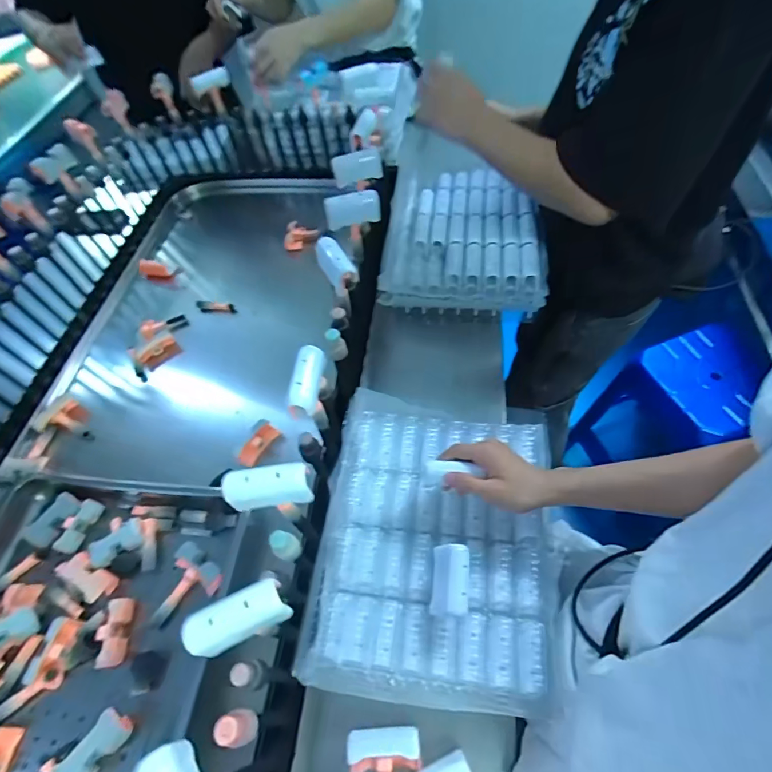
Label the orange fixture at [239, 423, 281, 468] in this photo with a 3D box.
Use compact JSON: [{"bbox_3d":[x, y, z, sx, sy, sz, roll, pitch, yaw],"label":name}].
[{"bbox_3d":[-0.205,0.092,0.703,0.029,0.017,0.084,17,43,16],"label":"orange fixture"}]

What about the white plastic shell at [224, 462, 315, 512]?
[{"bbox_3d":[-0.110,0.093,0.407,0.075,0.037,0.027,-10,55,-3],"label":"white plastic shell"}]

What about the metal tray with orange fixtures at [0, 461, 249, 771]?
[{"bbox_3d":[-0.452,0.405,0.518,0.469,0.055,0.613,4,55,7],"label":"metal tray with orange fixtures"}]

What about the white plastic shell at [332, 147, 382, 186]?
[{"bbox_3d":[-0.046,-0.359,0.714,0.083,0.048,0.021,-16,55,-7],"label":"white plastic shell"}]

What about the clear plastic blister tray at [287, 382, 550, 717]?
[{"bbox_3d":[0.061,0.181,0.548,0.273,0.049,0.348,4,55,7],"label":"clear plastic blister tray"}]

